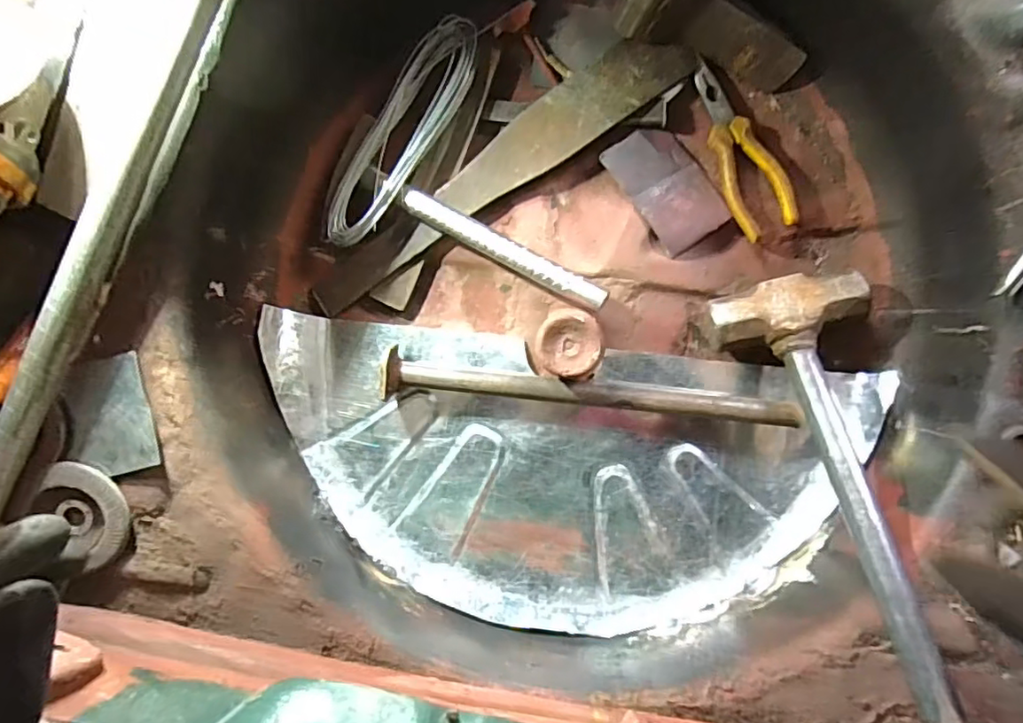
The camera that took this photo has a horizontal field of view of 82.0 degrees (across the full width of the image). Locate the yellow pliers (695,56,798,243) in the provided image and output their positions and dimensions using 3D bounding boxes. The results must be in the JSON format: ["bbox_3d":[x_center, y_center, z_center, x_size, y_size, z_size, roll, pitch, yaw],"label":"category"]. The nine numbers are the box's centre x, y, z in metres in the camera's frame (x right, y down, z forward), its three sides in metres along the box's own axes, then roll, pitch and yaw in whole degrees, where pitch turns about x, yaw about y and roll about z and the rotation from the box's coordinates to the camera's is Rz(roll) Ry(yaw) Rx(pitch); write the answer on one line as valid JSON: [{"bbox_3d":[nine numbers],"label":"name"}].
[{"bbox_3d":[0.202,-0.188,0.517,0.050,0.016,0.160,-22,96,7],"label":"yellow pliers"}]

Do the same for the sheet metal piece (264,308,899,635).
[{"bbox_3d":[0.043,0.097,0.542,0.552,0.050,0.228,7,99,3],"label":"sheet metal piece"}]

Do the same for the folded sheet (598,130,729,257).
[{"bbox_3d":[0.140,-0.157,0.528,0.070,0.008,0.113,-35,93,-7],"label":"folded sheet"}]

